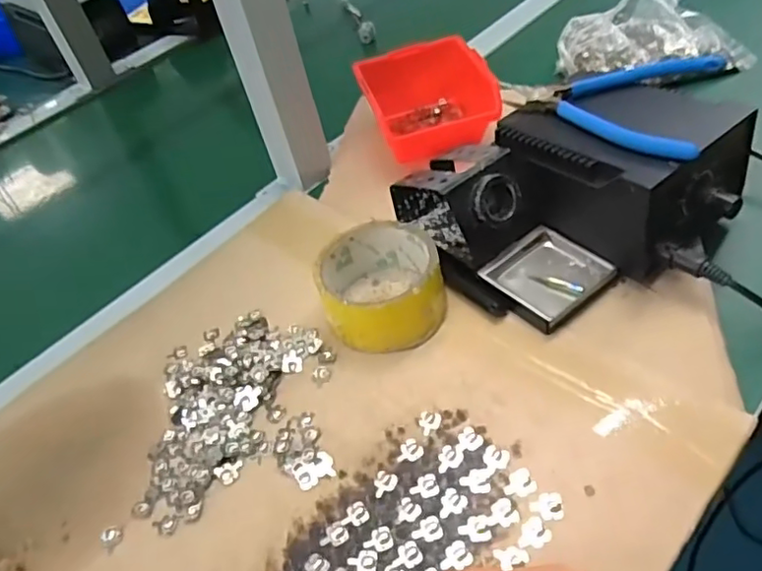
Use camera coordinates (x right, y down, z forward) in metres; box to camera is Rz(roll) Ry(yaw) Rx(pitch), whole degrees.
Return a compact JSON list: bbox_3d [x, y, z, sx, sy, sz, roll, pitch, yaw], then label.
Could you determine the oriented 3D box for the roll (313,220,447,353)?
[{"bbox_3d":[-0.001,0.002,0.437,0.084,0.056,0.089,-7,45,7],"label":"roll"}]

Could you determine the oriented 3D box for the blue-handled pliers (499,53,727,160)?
[{"bbox_3d":[0.162,-0.140,0.444,0.149,0.019,0.132,20,54,29],"label":"blue-handled pliers"}]

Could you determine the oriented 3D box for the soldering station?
[{"bbox_3d":[0.178,-0.085,0.450,0.121,0.091,0.159,-35,49,-19],"label":"soldering station"}]

